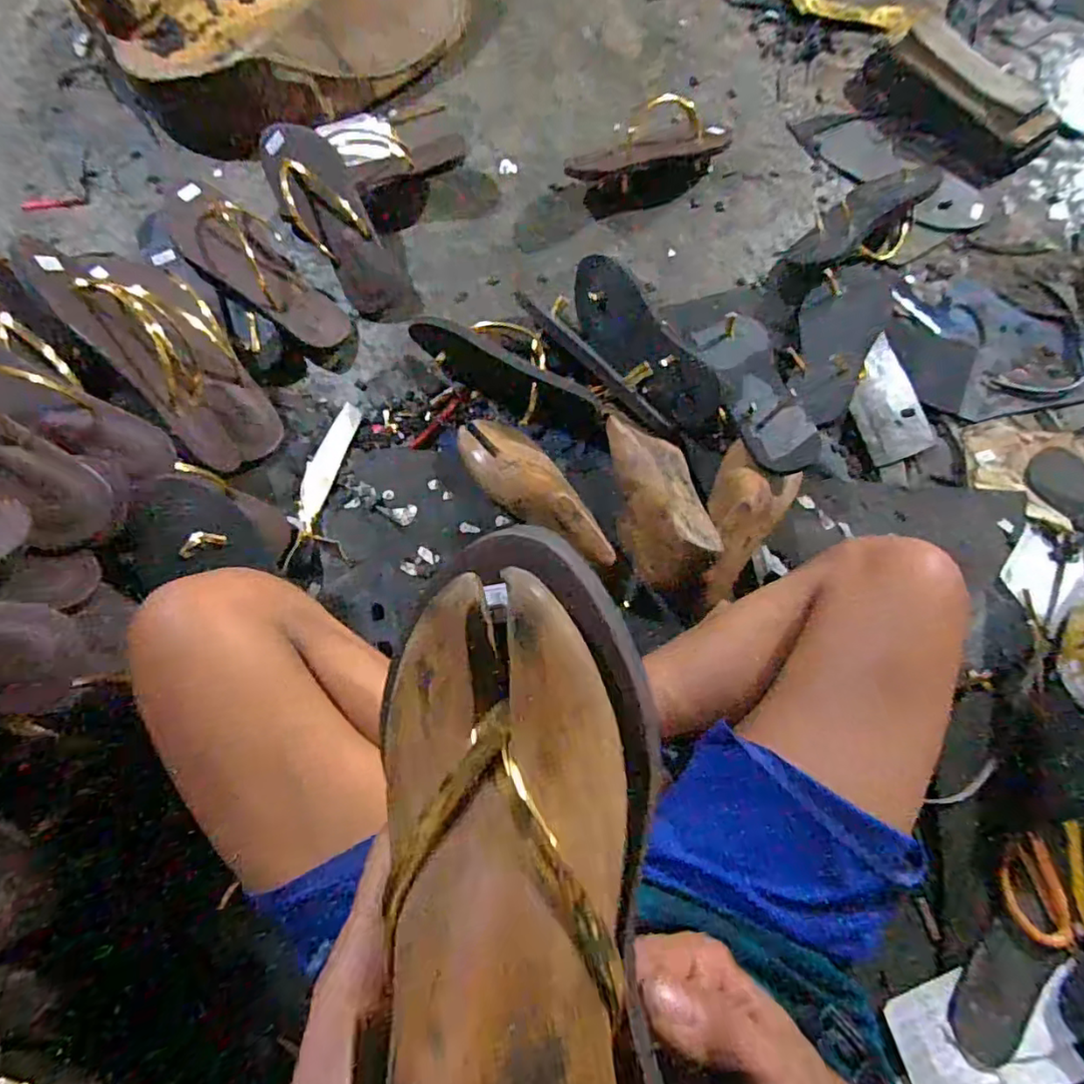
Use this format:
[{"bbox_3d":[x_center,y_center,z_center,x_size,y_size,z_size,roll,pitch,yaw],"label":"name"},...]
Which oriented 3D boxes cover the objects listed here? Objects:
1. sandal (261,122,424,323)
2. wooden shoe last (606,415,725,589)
[{"bbox_3d":[-0.237,-0.372,0.704,0.088,0.043,0.247,-36,101,-8],"label":"sandal"},{"bbox_3d":[0.115,-0.046,0.590,0.082,0.054,0.192,-8,55,-1],"label":"wooden shoe last"}]

